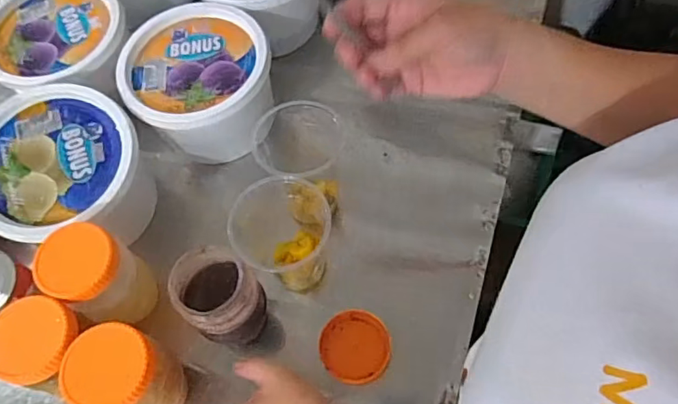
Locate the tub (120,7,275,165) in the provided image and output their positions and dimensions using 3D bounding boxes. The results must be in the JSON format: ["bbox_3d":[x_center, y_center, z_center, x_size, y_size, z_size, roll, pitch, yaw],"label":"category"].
[{"bbox_3d":[-0.160,-0.138,0.639,0.169,0.104,0.186,-12,63,-3],"label":"tub"}]

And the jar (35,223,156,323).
[{"bbox_3d":[-0.228,0.076,0.517,0.063,0.129,0.069,-2,63,3],"label":"jar"}]

